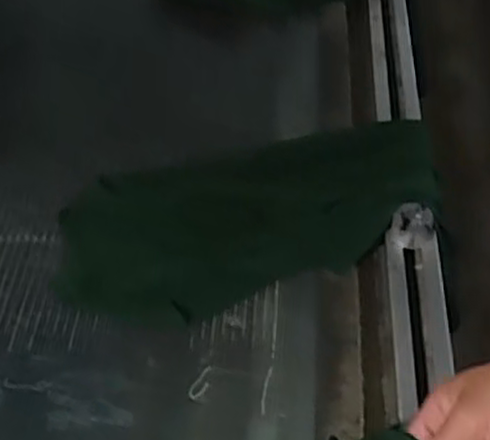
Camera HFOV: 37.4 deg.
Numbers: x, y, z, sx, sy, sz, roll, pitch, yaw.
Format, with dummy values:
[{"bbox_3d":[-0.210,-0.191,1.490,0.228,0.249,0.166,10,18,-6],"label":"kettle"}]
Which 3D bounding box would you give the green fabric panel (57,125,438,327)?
[{"bbox_3d":[0.002,-0.005,0.777,0.409,0.039,0.193,-11,49,-3],"label":"green fabric panel"}]

